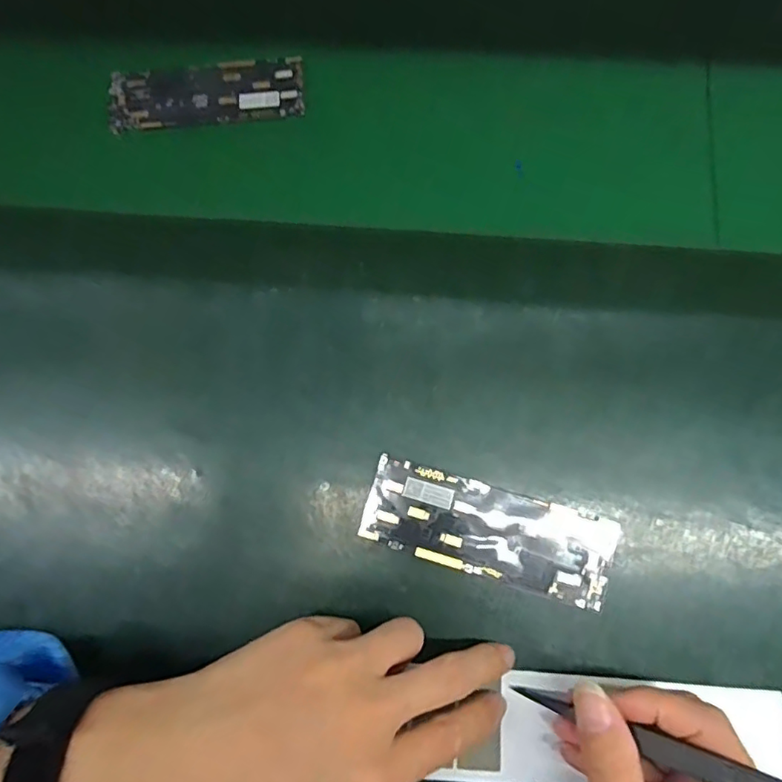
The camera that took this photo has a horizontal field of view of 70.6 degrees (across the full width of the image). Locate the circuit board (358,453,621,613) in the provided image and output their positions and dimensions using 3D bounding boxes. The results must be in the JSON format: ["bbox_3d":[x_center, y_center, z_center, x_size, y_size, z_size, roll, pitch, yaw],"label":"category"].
[{"bbox_3d":[0.049,0.070,0.277,0.124,0.004,0.044,16,76,4],"label":"circuit board"}]

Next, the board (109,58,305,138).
[{"bbox_3d":[-0.114,-0.185,0.345,0.119,0.006,0.044,-9,75,-3],"label":"board"}]

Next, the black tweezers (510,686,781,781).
[{"bbox_3d":[0.101,0.141,0.223,0.010,0.115,0.010,23,72,-36],"label":"black tweezers"}]

